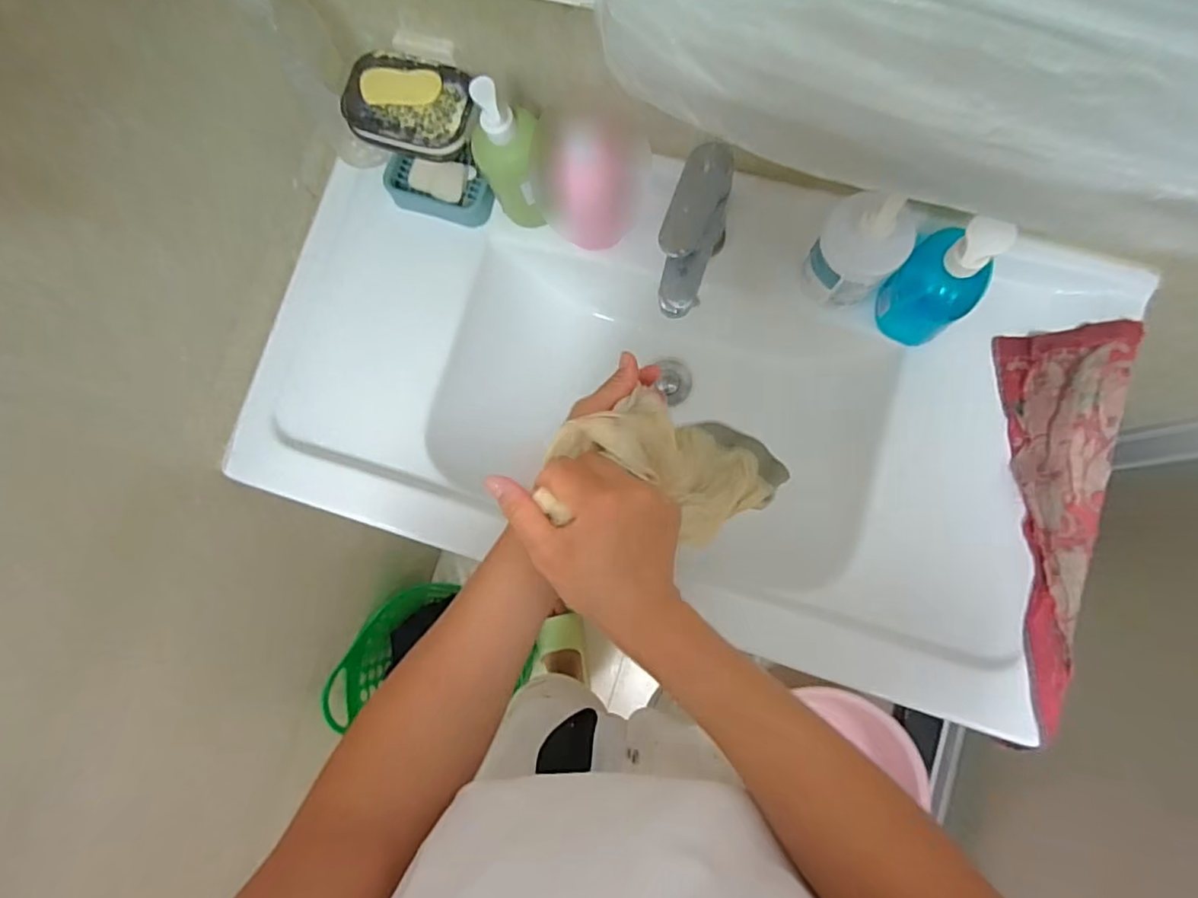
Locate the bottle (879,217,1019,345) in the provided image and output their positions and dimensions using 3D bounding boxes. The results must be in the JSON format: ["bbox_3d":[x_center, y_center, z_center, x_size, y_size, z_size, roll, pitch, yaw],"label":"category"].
[{"bbox_3d":[0.316,-0.157,0.541,0.060,0.168,0.074,-39,80,-1],"label":"bottle"}]

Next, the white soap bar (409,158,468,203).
[{"bbox_3d":[-0.187,-0.313,0.687,0.069,0.017,0.041,17,113,11],"label":"white soap bar"}]

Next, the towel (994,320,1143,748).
[{"bbox_3d":[0.453,0.065,0.577,0.108,0.033,0.385,6,83,6],"label":"towel"}]

